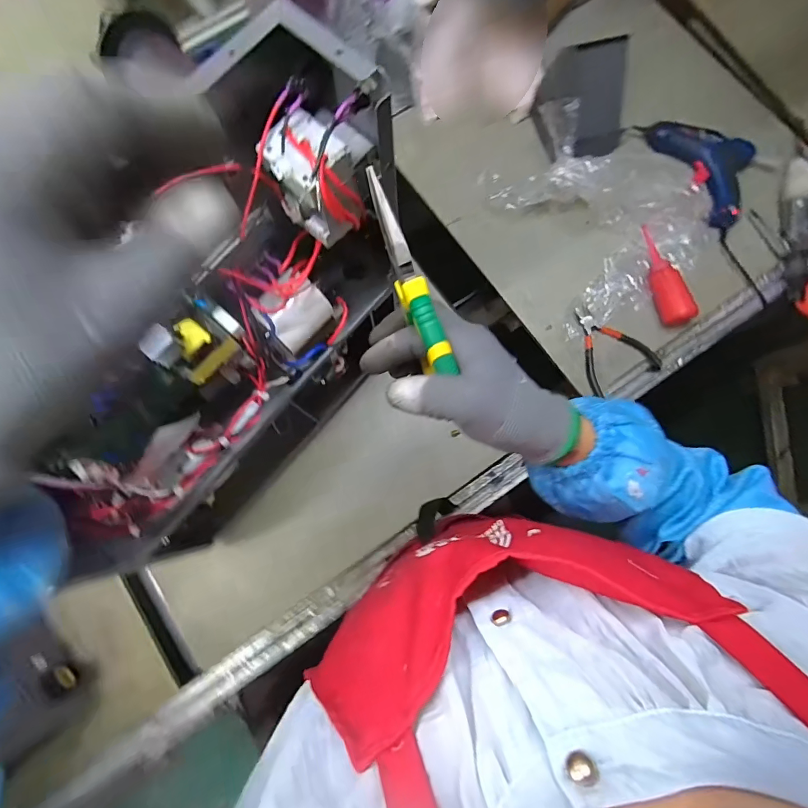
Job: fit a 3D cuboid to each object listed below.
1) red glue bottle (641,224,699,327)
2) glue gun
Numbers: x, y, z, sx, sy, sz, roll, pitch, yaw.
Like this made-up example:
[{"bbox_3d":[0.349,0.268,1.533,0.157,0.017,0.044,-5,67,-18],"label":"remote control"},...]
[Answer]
[{"bbox_3d":[0.419,-0.211,0.697,0.047,0.042,0.174,-7,79,0],"label":"red glue bottle"},{"bbox_3d":[0.519,-0.417,0.731,0.145,0.053,0.229,-32,80,-5],"label":"glue gun"}]

